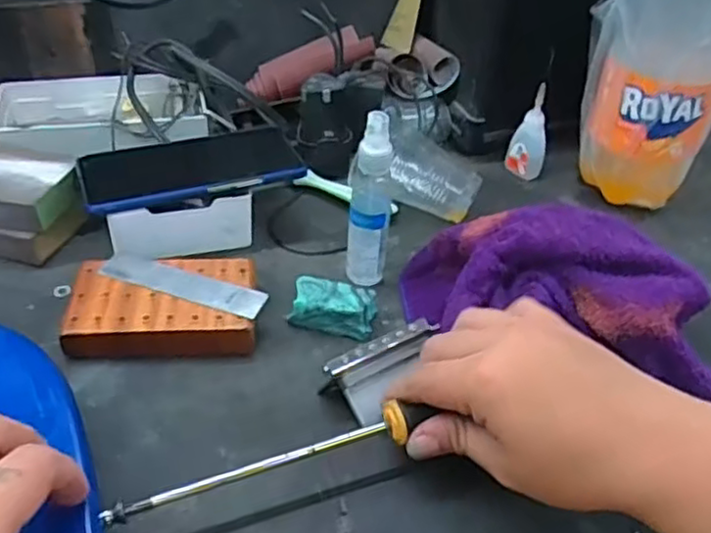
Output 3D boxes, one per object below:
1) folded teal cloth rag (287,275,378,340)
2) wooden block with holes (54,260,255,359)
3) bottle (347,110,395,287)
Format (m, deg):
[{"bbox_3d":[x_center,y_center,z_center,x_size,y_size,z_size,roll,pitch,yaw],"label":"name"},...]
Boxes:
[{"bbox_3d":[-0.016,0.029,0.481,0.057,0.026,0.028,9,40,6],"label":"folded teal cloth rag"},{"bbox_3d":[-0.132,0.027,0.472,0.122,0.025,0.075,-2,40,-7],"label":"wooden block with holes"},{"bbox_3d":[0.010,-0.044,0.484,0.027,0.127,0.026,3,40,-1],"label":"bottle"}]

